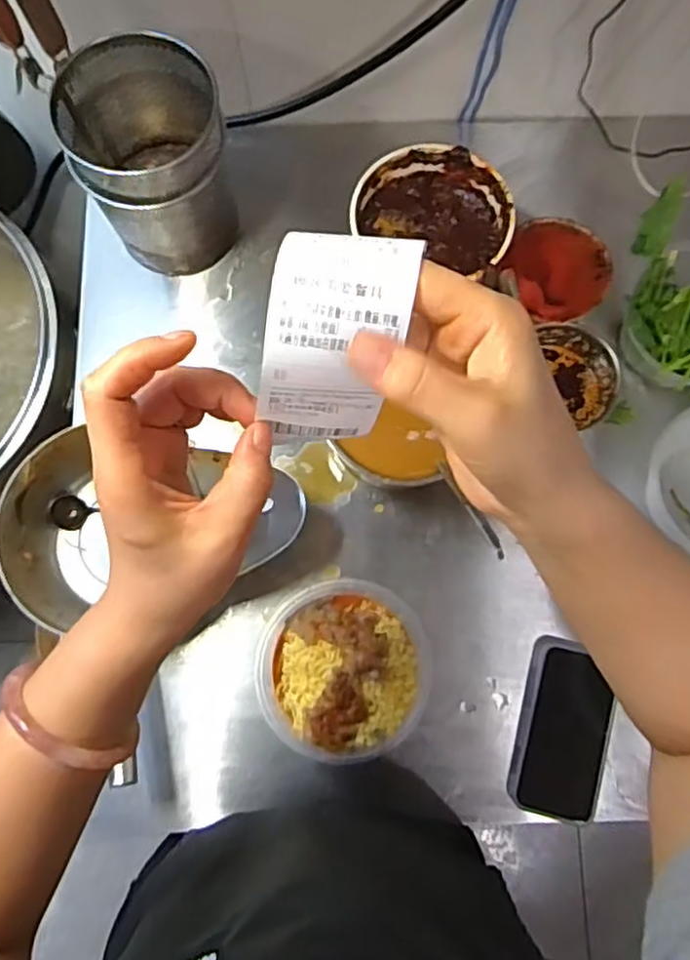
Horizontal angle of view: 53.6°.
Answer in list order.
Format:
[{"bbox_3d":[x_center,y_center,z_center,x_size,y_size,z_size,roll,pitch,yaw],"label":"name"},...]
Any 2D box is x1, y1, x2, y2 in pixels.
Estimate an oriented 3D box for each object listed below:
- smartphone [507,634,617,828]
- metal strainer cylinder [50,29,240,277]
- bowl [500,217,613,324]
[{"bbox_3d":[0.216,0.246,0.677,0.084,0.009,0.166,11,82,18],"label":"smartphone"},{"bbox_3d":[-0.200,-0.334,0.720,0.152,0.172,0.139,-16,78,-3],"label":"metal strainer cylinder"},{"bbox_3d":[0.223,-0.218,0.750,0.108,0.089,0.101,0,77,0],"label":"bowl"}]

